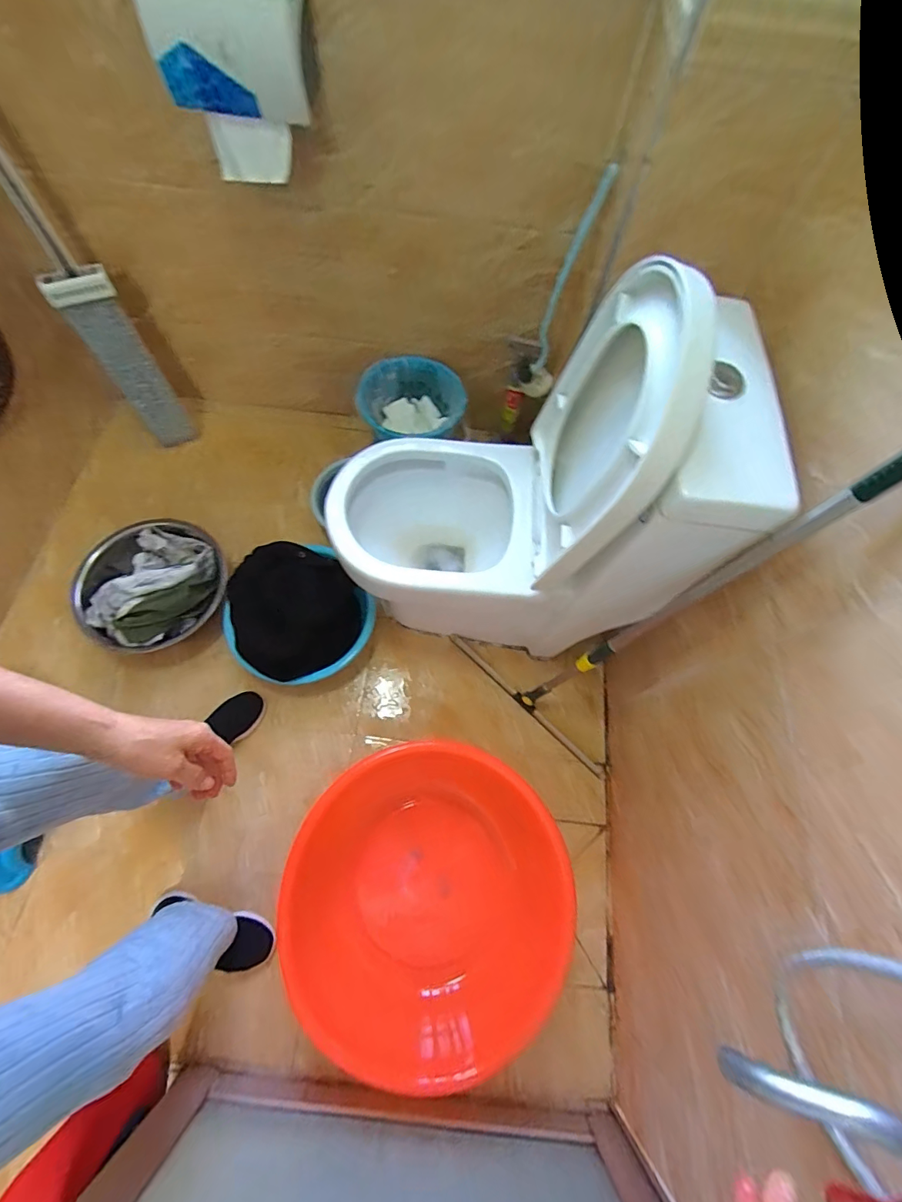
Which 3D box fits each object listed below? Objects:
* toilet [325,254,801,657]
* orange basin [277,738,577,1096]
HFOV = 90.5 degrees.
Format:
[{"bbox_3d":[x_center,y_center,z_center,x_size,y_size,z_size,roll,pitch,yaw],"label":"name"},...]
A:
[{"bbox_3d":[0.080,-0.158,0.847,0.612,0.793,0.337,12,68,2],"label":"toilet"},{"bbox_3d":[-0.051,0.569,0.863,0.511,0.157,0.514,1,68,-2],"label":"orange basin"}]

